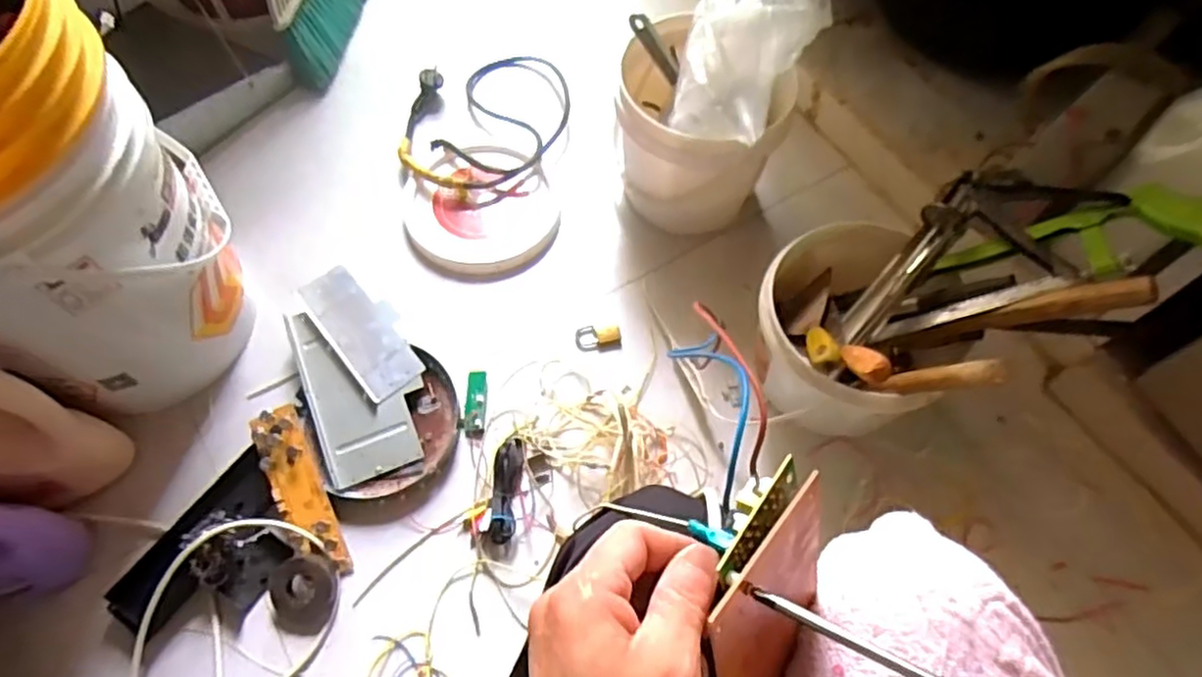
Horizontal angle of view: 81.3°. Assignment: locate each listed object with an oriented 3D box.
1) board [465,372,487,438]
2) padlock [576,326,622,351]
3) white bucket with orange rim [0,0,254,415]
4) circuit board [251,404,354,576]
[{"bbox_3d":[-0.156,0.079,0.872,0.025,0.014,0.085,1,62,-1],"label":"board"},{"bbox_3d":[-0.003,-0.002,0.921,0.059,0.013,0.033,0,62,-1],"label":"padlock"},{"bbox_3d":[-0.573,-0.145,0.722,0.270,0.456,0.298,-31,67,-16],"label":"white bucket with orange rim"},{"bbox_3d":[-0.341,0.176,0.799,0.058,0.021,0.201,-27,79,-15],"label":"circuit board"}]

